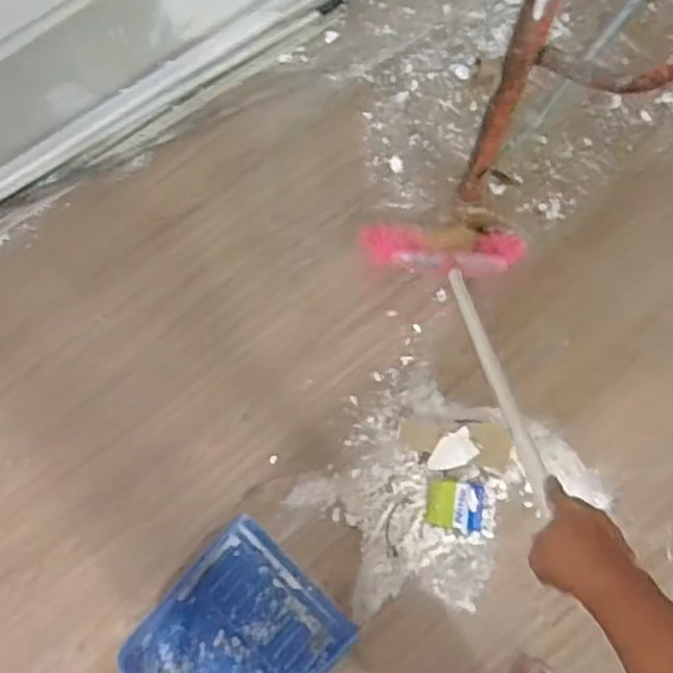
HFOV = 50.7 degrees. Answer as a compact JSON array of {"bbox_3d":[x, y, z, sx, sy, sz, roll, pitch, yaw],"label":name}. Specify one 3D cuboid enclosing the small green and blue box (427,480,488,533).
[{"bbox_3d":[0.217,0.303,1.277,0.102,0.012,0.082,8,76,2],"label":"small green and blue box"}]

